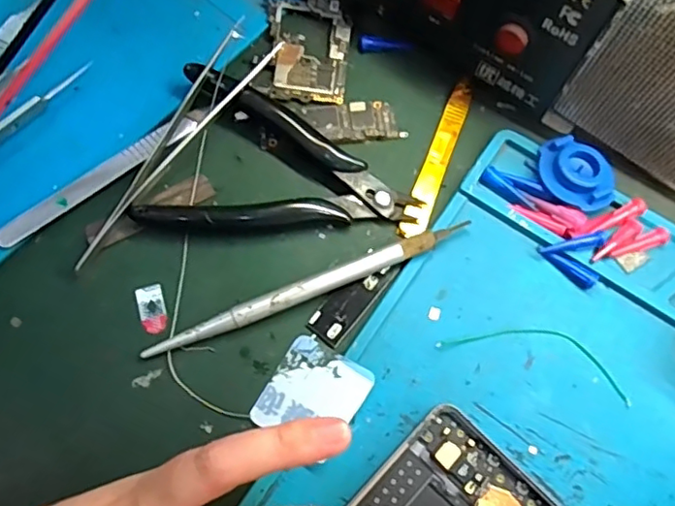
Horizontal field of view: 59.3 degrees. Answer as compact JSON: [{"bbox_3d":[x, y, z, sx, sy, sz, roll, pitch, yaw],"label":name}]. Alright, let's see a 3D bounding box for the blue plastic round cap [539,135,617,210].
[{"bbox_3d":[0.106,-0.036,0.263,0.026,0.006,0.036,-34,75,-12],"label":"blue plastic round cap"}]

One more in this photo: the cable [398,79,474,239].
[{"bbox_3d":[0.047,-0.045,0.274,0.011,0.004,0.085,20,72,6],"label":"cable"}]

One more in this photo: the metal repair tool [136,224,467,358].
[{"bbox_3d":[-0.011,0.014,0.247,0.141,0.009,0.009,-22,73,-9],"label":"metal repair tool"}]

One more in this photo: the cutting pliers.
[{"bbox_3d":[-0.021,-0.038,0.258,0.115,0.021,0.072,12,71,3],"label":"cutting pliers"}]

